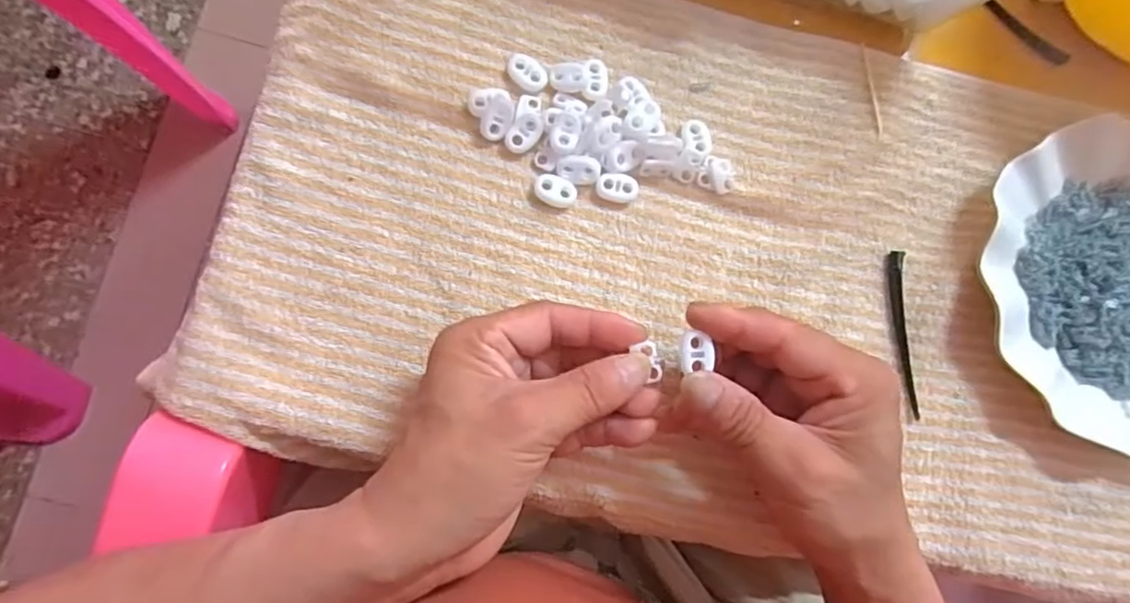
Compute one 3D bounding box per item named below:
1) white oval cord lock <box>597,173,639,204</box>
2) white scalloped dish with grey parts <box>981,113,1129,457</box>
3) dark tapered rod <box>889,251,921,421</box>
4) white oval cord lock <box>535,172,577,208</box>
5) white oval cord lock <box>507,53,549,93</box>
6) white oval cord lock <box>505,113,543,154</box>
[{"bbox_3d":[0.028,-0.060,0.338,0.022,0.007,0.014,5,82,-7],"label":"white oval cord lock"},{"bbox_3d":[0.319,-0.009,0.354,0.168,0.022,0.176,1,82,-5],"label":"white scalloped dish with grey parts"},{"bbox_3d":[0.185,0.017,0.347,0.011,0.005,0.090,-1,83,-8],"label":"dark tapered rod"},{"bbox_3d":[-0.005,-0.058,0.333,0.022,0.006,0.015,26,80,-4],"label":"white oval cord lock"},{"bbox_3d":[-0.020,-0.121,0.340,0.023,0.004,0.016,33,79,-3],"label":"white oval cord lock"},{"bbox_3d":[-0.021,-0.088,0.334,0.014,0.006,0.022,33,79,-3],"label":"white oval cord lock"}]

